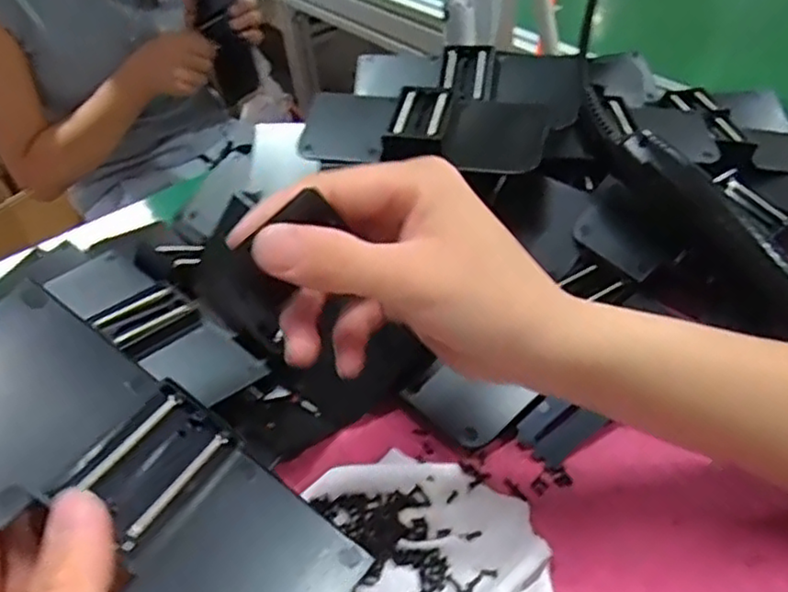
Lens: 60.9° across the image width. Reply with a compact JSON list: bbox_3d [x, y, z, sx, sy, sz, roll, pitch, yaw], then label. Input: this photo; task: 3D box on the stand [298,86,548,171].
[{"bbox_3d":[0.019,-0.116,0.449,0.160,0.023,0.078,6,44,14],"label":"stand"}]

